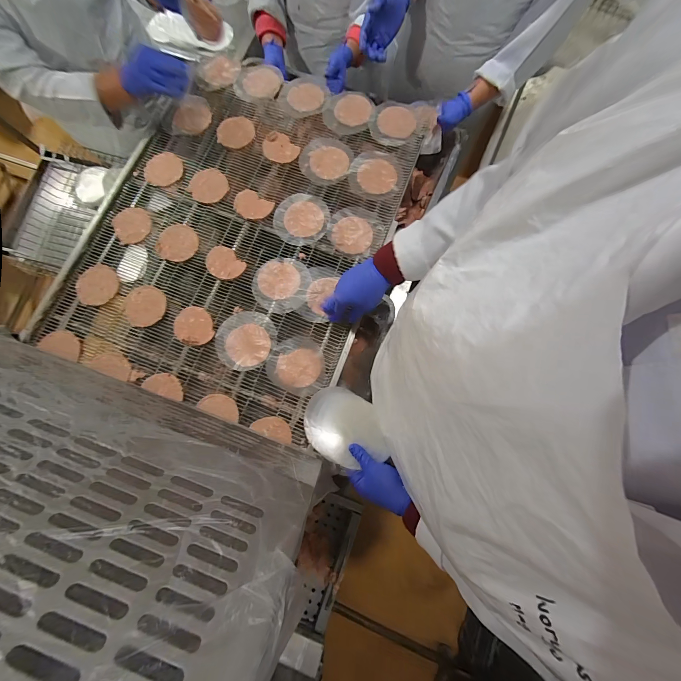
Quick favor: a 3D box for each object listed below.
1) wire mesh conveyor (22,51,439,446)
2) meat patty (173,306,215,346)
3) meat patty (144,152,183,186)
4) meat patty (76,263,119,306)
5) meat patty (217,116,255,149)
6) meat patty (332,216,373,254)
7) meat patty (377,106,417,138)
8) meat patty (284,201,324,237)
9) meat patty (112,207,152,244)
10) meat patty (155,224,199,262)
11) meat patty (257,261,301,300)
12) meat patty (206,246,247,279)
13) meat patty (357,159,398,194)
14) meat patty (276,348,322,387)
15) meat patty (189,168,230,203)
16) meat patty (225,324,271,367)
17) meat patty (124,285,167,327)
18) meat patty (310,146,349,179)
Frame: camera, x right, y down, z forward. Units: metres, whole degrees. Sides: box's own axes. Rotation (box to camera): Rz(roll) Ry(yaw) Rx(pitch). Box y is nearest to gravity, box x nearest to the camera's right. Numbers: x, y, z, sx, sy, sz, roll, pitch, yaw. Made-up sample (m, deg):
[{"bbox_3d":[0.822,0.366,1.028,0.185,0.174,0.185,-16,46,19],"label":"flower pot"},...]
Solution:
[{"bbox_3d":[-0.211,-0.268,0.643,0.609,0.025,0.789,20,80,5],"label":"wire mesh conveyor"},{"bbox_3d":[-0.300,-0.029,0.592,0.073,0.012,0.082,-42,81,-7],"label":"meat patty"},{"bbox_3d":[-0.411,-0.400,0.672,0.088,0.009,0.091,0,79,1],"label":"meat patty"},{"bbox_3d":[-0.516,-0.117,0.613,0.089,0.004,0.086,0,79,1],"label":"meat patty"},{"bbox_3d":[-0.248,-0.497,0.687,0.088,0.006,0.088,0,79,1],"label":"meat patty"},{"bbox_3d":[0.026,-0.229,0.625,0.085,0.007,0.081,0,79,1],"label":"meat patty"},{"bbox_3d":[0.134,-0.518,0.677,0.095,0.008,0.088,0,79,1],"label":"meat patty"},{"bbox_3d":[-0.081,-0.269,0.637,0.085,0.004,0.081,0,79,1],"label":"meat patty"},{"bbox_3d":[-0.461,-0.257,0.640,0.082,0.004,0.089,-32,80,-5],"label":"meat patty"},{"bbox_3d":[-0.355,-0.214,0.630,0.090,0.005,0.086,0,79,1],"label":"meat patty"},{"bbox_3d":[-0.130,-0.128,0.611,0.085,0.006,0.082,0,79,1],"label":"meat patty"},{"bbox_3d":[-0.252,-0.166,0.623,0.067,0.004,0.087,-42,81,-7],"label":"meat patty"},{"bbox_3d":[0.083,-0.370,0.650,0.087,0.006,0.083,0,79,1],"label":"meat patty"},{"bbox_3d":[-0.082,0.055,0.575,0.086,0.008,0.072,-12,79,-2],"label":"meat patty"},{"bbox_3d":[-0.300,-0.352,0.657,0.083,0.007,0.082,-26,79,-4],"label":"meat patty"},{"bbox_3d":[-0.186,0.008,0.583,0.084,0.011,0.084,0,79,1],"label":"meat patty"},{"bbox_3d":[-0.408,-0.072,0.603,0.082,0.004,0.085,0,79,1],"label":"meat patty"},{"bbox_3d":[-0.025,-0.408,0.660,0.086,0.005,0.083,0,79,1],"label":"meat patty"}]

